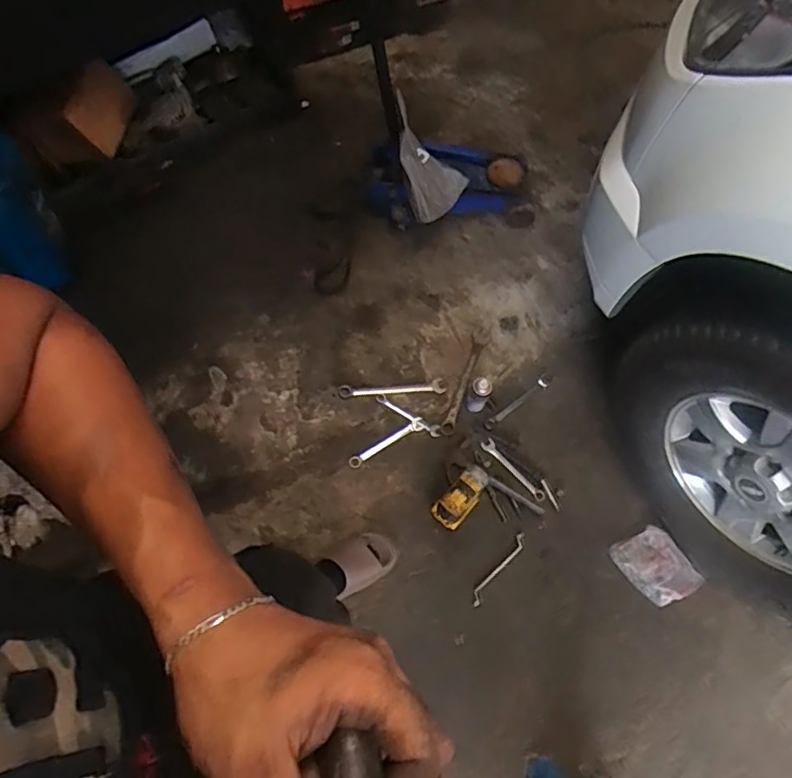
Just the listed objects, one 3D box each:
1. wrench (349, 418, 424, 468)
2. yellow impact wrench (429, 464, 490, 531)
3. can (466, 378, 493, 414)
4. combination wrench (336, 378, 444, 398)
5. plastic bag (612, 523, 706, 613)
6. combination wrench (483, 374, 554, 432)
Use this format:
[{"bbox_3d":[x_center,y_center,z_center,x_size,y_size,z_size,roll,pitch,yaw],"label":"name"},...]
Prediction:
[{"bbox_3d":[-0.026,0.146,1.503,0.217,0.009,0.034,-30,71,-13],"label":"wrench"},{"bbox_3d":[0.150,0.260,1.323,0.120,0.261,0.079,-43,74,-16],"label":"yellow impact wrench"},{"bbox_3d":[0.216,0.019,1.482,0.057,0.162,0.044,21,69,7],"label":"can"},{"bbox_3d":[-0.013,-0.001,1.566,0.289,0.018,0.042,-2,68,-2],"label":"combination wrench"},{"bbox_3d":[0.642,0.435,1.374,0.152,0.026,0.186,-33,72,-14],"label":"plastic bag"},{"bbox_3d":[0.343,0.035,1.568,0.243,0.006,0.031,-35,72,-14],"label":"combination wrench"}]

